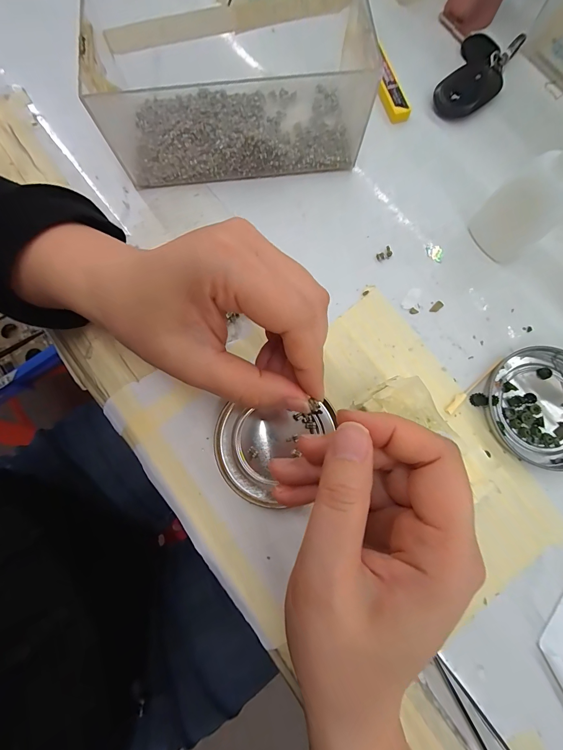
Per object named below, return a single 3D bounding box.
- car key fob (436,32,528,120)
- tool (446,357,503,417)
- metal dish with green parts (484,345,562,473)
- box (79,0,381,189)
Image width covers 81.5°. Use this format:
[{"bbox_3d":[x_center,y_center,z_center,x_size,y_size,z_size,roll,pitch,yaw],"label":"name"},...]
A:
[{"bbox_3d":[0.164,-0.254,0.277,0.044,0.013,0.090,30,79,6],"label":"car key fob"},{"bbox_3d":[0.131,0.006,0.222,0.055,0.004,0.006,-44,82,-9],"label":"tool"},{"bbox_3d":[0.177,0.020,0.217,0.074,0.011,0.077,0,78,-1],"label":"metal dish with green parts"},{"bbox_3d":[-0.030,-0.213,0.238,0.192,0.066,0.112,-8,78,-2],"label":"box"}]

